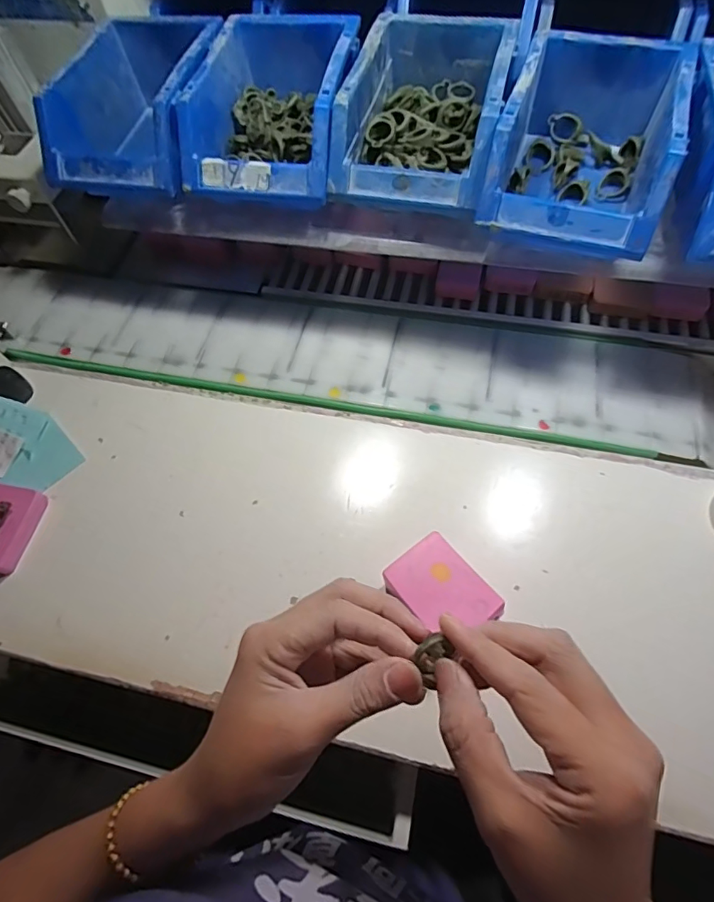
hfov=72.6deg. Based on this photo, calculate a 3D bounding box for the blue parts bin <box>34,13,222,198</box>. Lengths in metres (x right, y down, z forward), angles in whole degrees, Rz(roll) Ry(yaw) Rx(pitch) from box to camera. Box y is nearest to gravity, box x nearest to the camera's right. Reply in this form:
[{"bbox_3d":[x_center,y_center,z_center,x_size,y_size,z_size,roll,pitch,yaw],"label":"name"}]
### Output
[{"bbox_3d":[-0.192,-0.312,0.448,0.124,0.077,0.182,10,63,9],"label":"blue parts bin"}]

